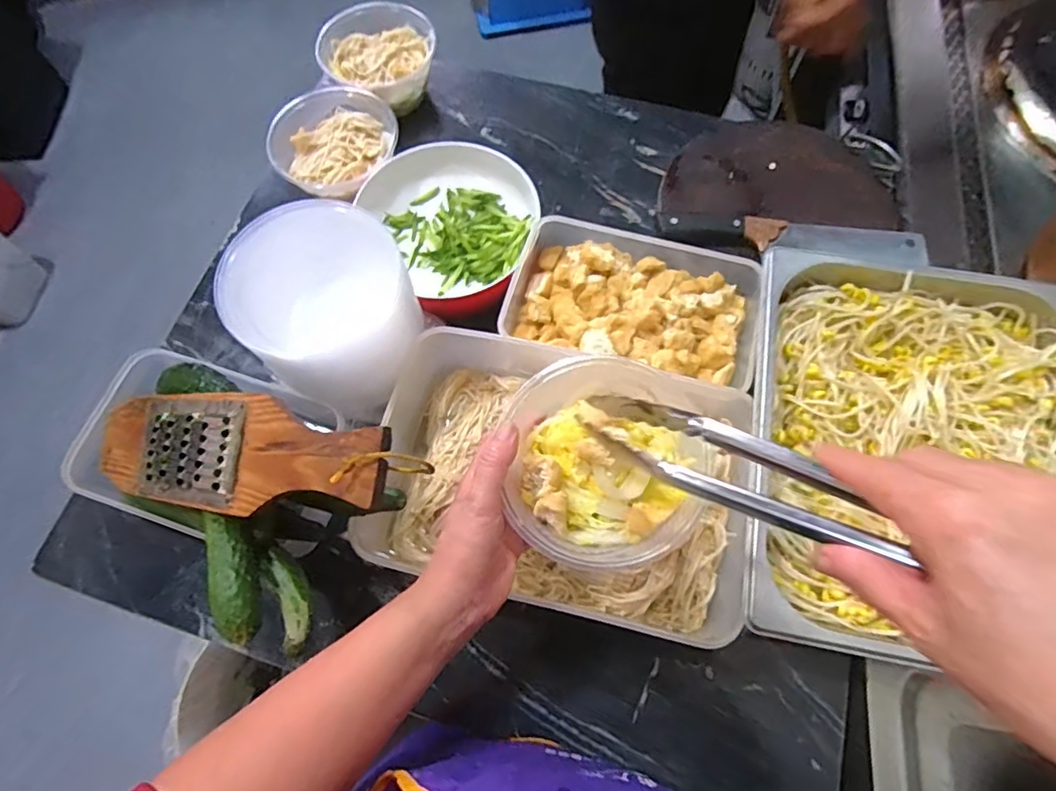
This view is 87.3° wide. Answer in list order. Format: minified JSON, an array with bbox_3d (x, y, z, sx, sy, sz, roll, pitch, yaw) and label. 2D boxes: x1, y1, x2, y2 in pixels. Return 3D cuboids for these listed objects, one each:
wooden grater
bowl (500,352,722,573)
[{"bbox_3d":[-0.230,0.040,0.407,0.333,0.024,0.081,0,66,31],"label":"wooden grater"},{"bbox_3d":[0.056,0.040,0.385,0.142,0.059,0.147,0,69,1],"label":"bowl"}]

